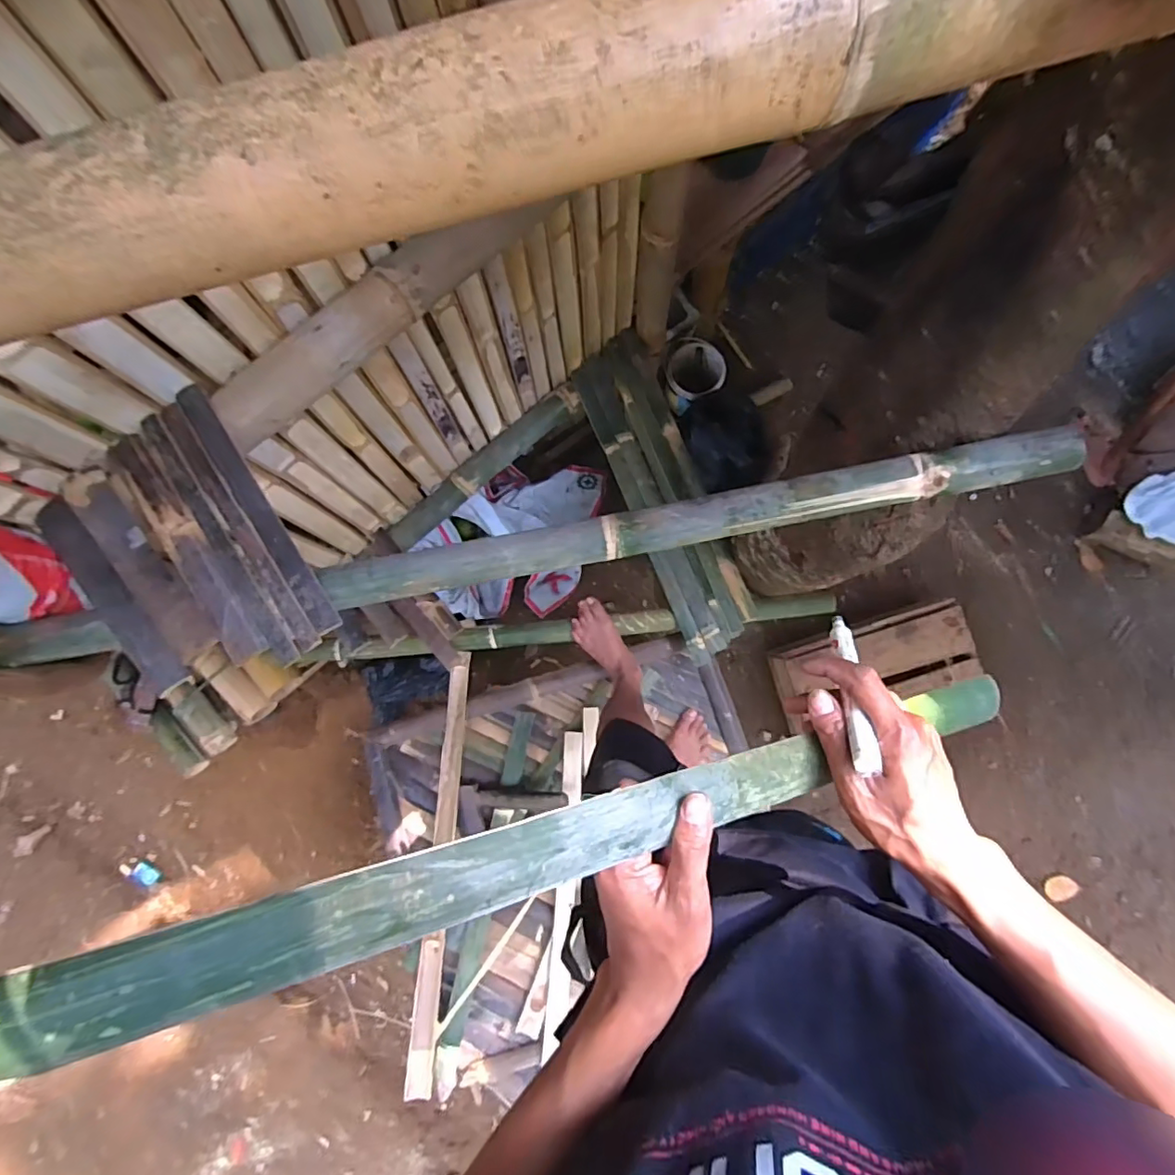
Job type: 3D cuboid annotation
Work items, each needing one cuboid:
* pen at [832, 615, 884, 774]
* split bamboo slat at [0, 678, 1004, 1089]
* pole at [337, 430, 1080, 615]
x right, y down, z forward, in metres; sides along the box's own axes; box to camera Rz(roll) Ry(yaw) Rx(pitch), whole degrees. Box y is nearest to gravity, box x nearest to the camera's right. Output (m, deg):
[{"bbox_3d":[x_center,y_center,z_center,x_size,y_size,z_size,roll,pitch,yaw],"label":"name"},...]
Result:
[{"bbox_3d":[0.181,0.065,0.391,0.014,0.010,0.133,11,42,5],"label":"pen"},{"bbox_3d":[0.025,0.130,0.316,0.714,0.014,0.038,-5,84,-29],"label":"split bamboo slat"},{"bbox_3d":[0.116,-0.075,0.650,0.834,0.037,0.051,-10,85,1],"label":"pole"}]

